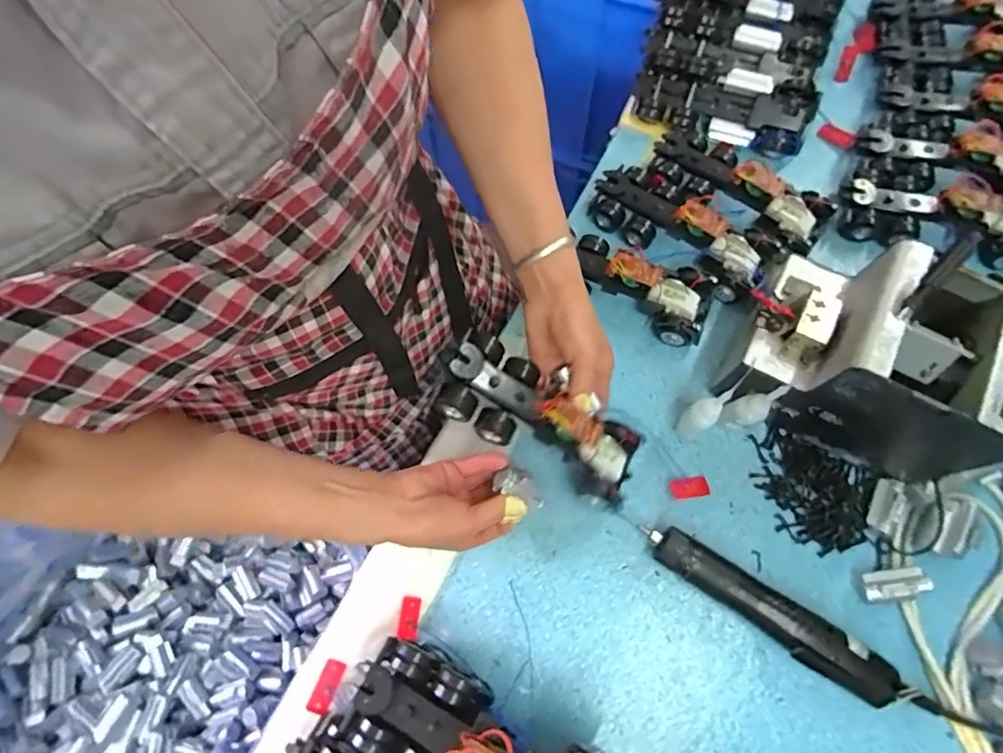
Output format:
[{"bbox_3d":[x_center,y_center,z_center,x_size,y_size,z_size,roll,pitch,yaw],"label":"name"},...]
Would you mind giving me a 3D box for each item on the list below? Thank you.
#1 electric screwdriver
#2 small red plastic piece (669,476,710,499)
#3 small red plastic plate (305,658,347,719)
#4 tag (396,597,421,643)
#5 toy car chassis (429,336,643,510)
[{"bbox_3d":[0.213,0.190,0.436,0.208,0.037,0.035,34,74,12],"label":"electric screwdriver"},{"bbox_3d":[0.171,0.101,0.487,0.039,0.008,0.018,-1,69,-21],"label":"small red plastic piece"},{"bbox_3d":[-0.141,0.249,0.428,0.016,0.006,0.038,19,71,7],"label":"small red plastic plate"},{"bbox_3d":[-0.078,0.203,0.447,0.016,0.009,0.033,4,70,2],"label":"tag"},{"bbox_3d":[0.035,0.037,0.443,0.191,0.055,0.075,34,72,-9],"label":"toy car chassis"}]

